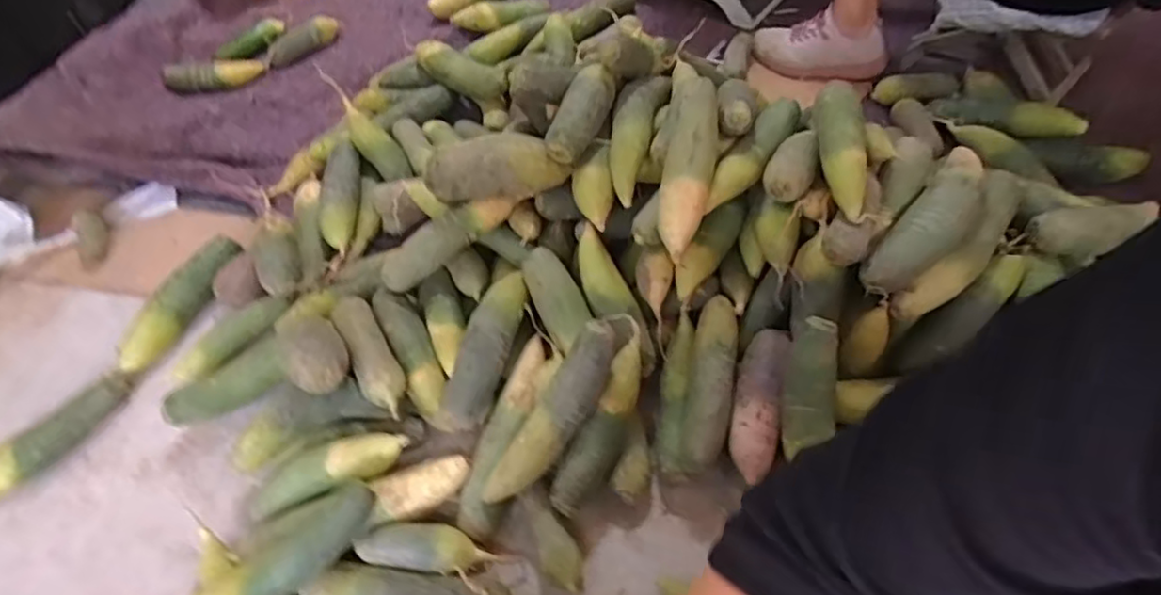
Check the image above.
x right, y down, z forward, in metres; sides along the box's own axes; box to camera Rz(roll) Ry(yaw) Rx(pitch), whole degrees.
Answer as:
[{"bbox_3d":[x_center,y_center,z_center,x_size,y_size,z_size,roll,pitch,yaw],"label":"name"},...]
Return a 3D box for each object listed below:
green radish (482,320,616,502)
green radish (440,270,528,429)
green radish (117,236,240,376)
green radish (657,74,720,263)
[{"bbox_3d":[-0.026,0.135,0.750,0.052,0.047,0.237,34,92,26],"label":"green radish"},{"bbox_3d":[-0.119,0.061,0.836,0.059,0.048,0.215,14,70,14],"label":"green radish"},{"bbox_3d":[-0.597,0.008,0.988,0.061,0.053,0.232,13,55,13],"label":"green radish"},{"bbox_3d":[0.128,-0.153,0.776,0.058,0.060,0.224,8,76,10],"label":"green radish"}]

